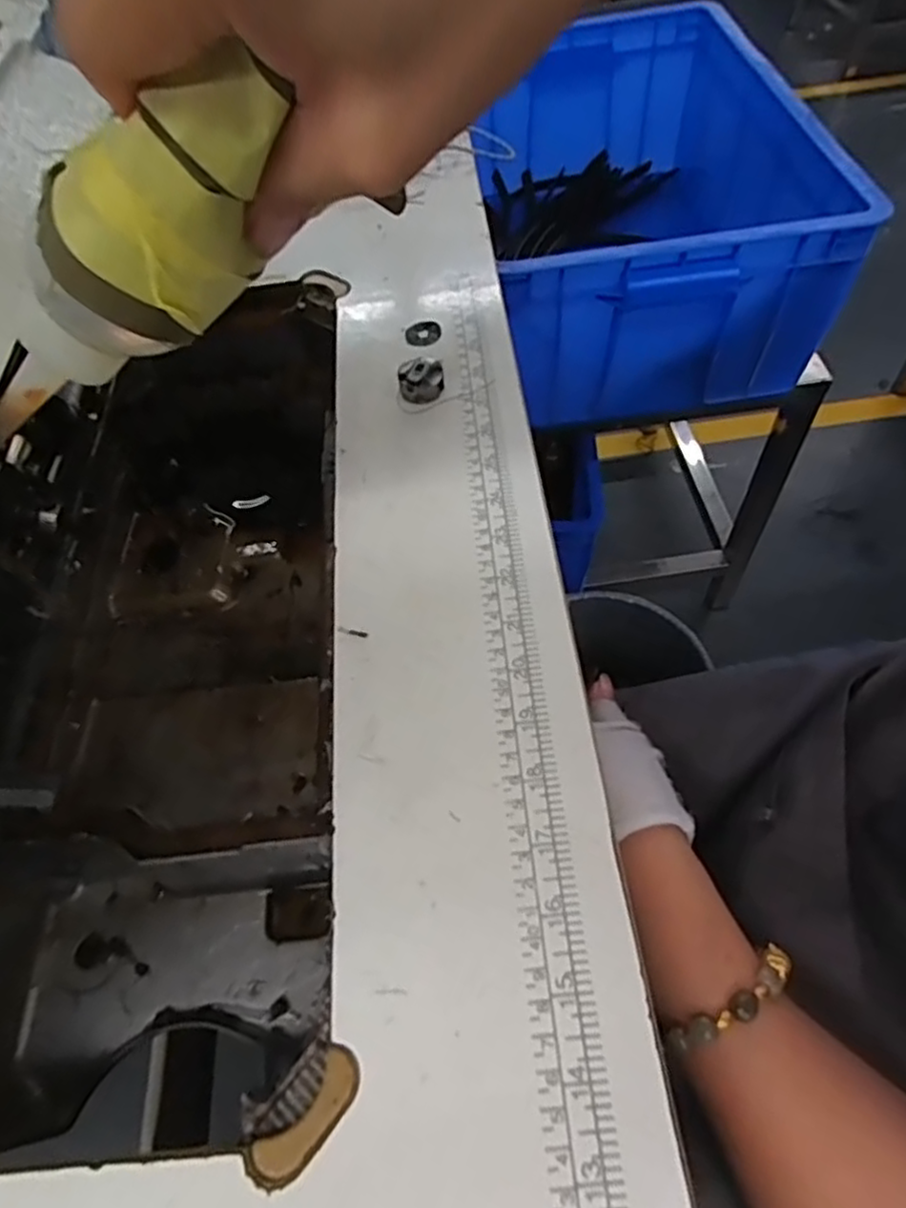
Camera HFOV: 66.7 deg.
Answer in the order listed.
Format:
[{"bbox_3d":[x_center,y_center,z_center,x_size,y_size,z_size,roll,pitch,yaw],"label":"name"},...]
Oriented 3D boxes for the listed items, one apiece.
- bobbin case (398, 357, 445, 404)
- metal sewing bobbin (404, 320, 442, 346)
[{"bbox_3d":[-0.019,-0.134,0.410,0.026,0.019,0.019,-2,57,4],"label":"bobbin case"},{"bbox_3d":[-0.019,-0.177,0.450,0.023,0.004,0.023,-6,57,1],"label":"metal sewing bobbin"}]

